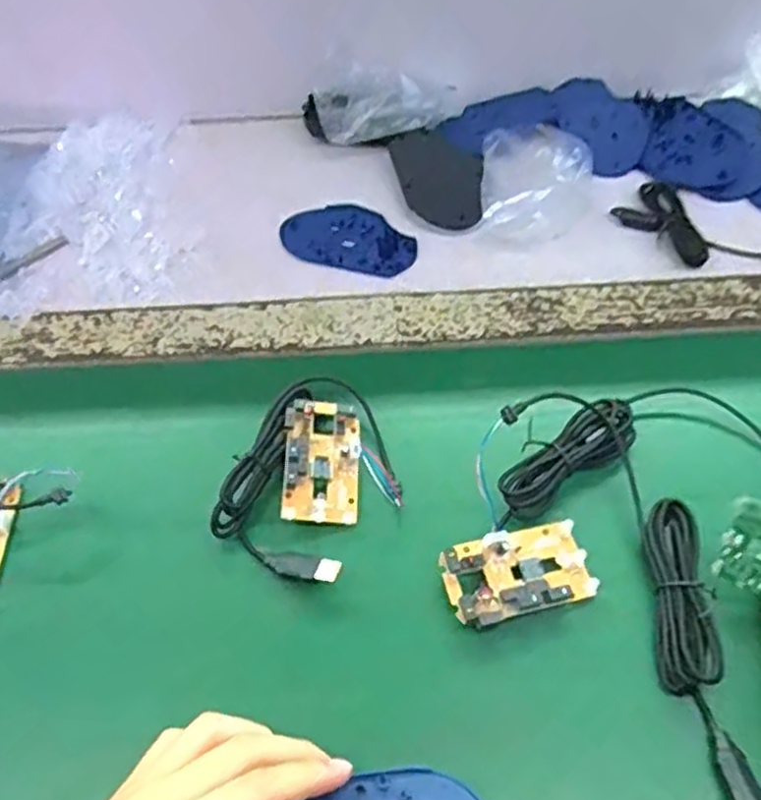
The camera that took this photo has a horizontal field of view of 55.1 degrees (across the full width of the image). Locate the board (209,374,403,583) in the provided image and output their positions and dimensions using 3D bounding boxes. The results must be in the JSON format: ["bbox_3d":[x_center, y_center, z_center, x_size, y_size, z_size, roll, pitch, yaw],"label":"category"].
[{"bbox_3d":[-0.037,0.040,0.433,0.094,0.025,0.125,26,59,20],"label":"board"}]

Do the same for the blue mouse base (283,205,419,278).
[{"bbox_3d":[-0.024,-0.128,0.570,0.108,0.005,0.069,25,59,19],"label":"blue mouse base"}]

